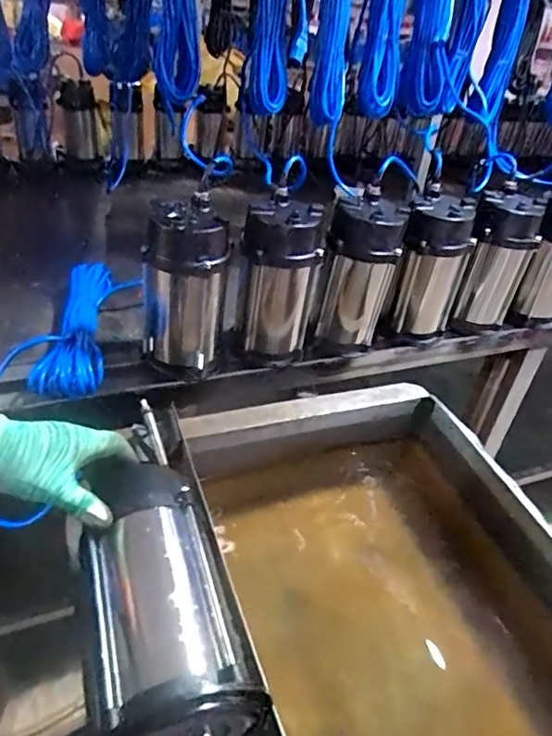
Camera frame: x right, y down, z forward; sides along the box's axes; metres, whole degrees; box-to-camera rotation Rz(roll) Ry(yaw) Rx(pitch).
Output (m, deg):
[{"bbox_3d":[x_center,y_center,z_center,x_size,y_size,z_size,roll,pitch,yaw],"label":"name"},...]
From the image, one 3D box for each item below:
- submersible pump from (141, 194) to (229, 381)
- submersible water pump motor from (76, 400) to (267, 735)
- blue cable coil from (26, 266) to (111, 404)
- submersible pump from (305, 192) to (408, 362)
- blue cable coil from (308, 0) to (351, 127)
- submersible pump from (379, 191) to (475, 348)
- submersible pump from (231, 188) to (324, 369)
[{"bbox_3d":[-0.139,-0.121,0.831,0.129,0.248,0.123,3,37,-6],"label":"submersible pump"},{"bbox_3d":[-0.108,0.208,0.489,0.117,0.102,0.300,-9,46,-17],"label":"submersible water pump motor"},{"bbox_3d":[-0.338,-0.080,0.907,0.105,0.064,0.352,-2,38,-12],"label":"blue cable coil"},{"bbox_3d":[0.143,-0.154,0.941,0.122,0.262,0.132,14,37,9],"label":"submersible pump"},{"bbox_3d":[0.106,-0.632,0.984,0.076,0.389,0.141,5,60,0],"label":"blue cable coil"},{"bbox_3d":[0.275,-0.174,0.981,0.115,0.249,0.100,12,37,7],"label":"submersible pump"},{"bbox_3d":[0.009,-0.127,0.894,0.114,0.275,0.114,10,37,4],"label":"submersible pump"}]

